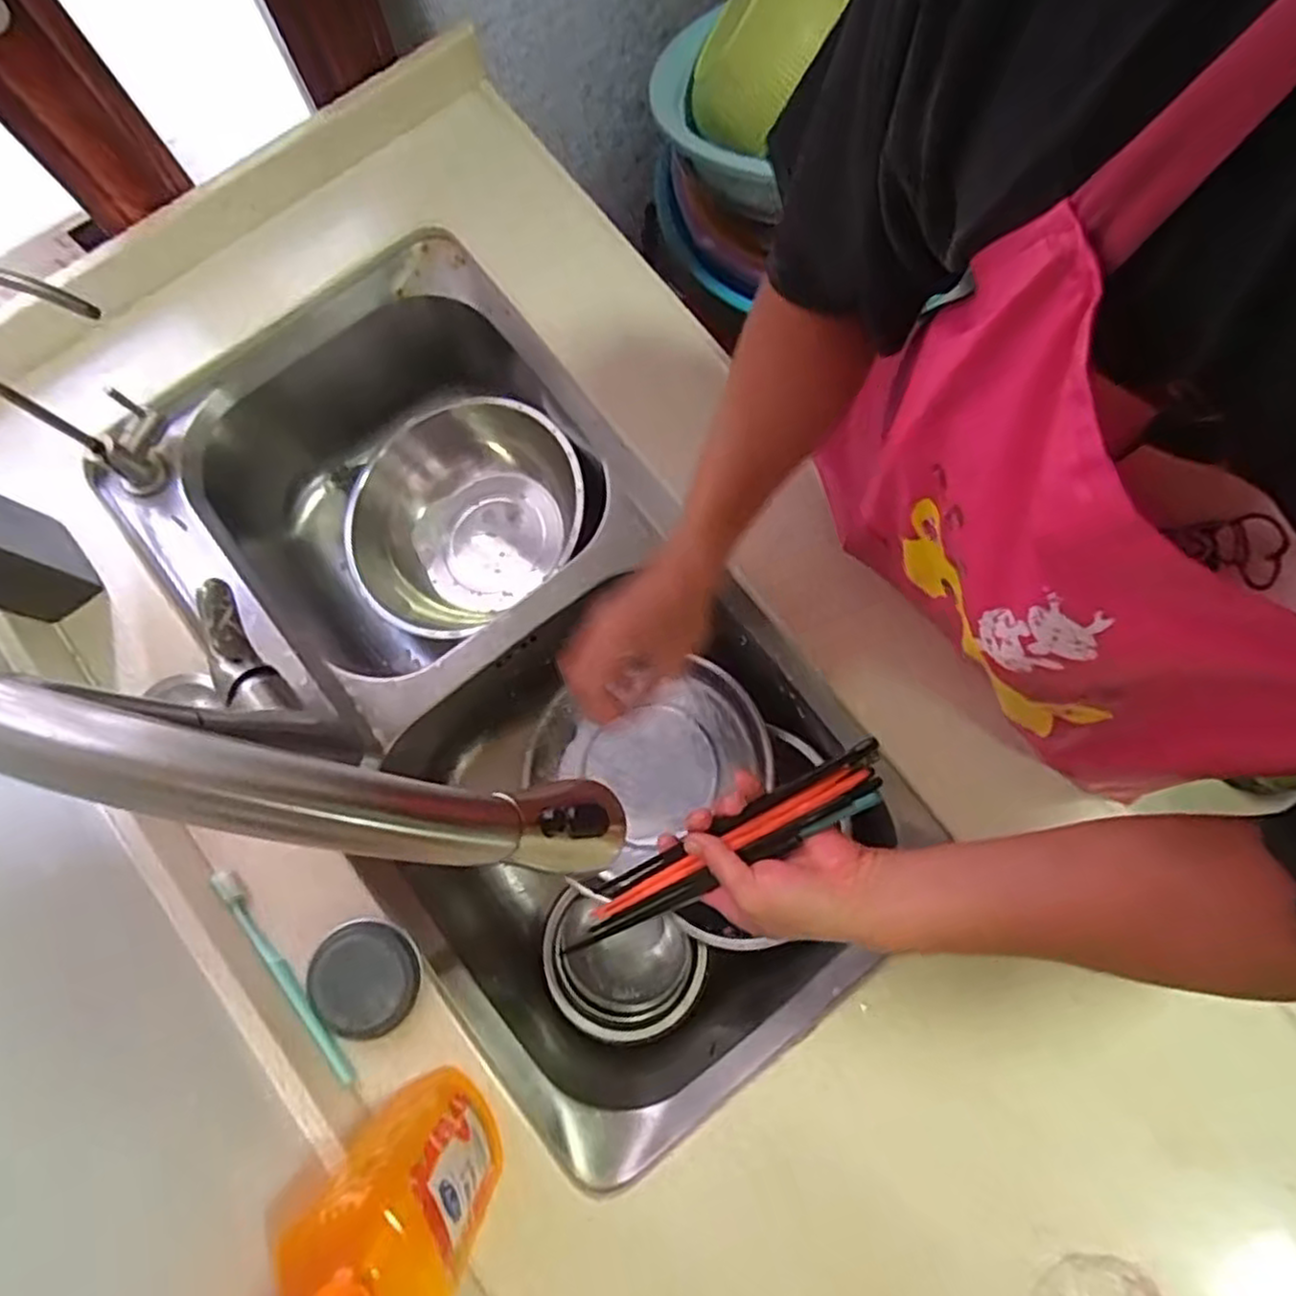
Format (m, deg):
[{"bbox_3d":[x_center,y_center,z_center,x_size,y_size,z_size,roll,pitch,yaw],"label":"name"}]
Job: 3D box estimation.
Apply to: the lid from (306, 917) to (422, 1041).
[{"bbox_3d":[-0.210,0.246,0.539,0.075,0.019,0.085,27,80,4],"label":"lid"}]

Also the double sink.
[{"bbox_3d":[-0.122,0.017,0.677,0.386,0.260,0.750,-38,83,-7],"label":"double sink"}]

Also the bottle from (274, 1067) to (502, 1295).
[{"bbox_3d":[-0.142,0.323,0.410,0.089,0.244,0.062,37,81,5],"label":"bottle"}]

